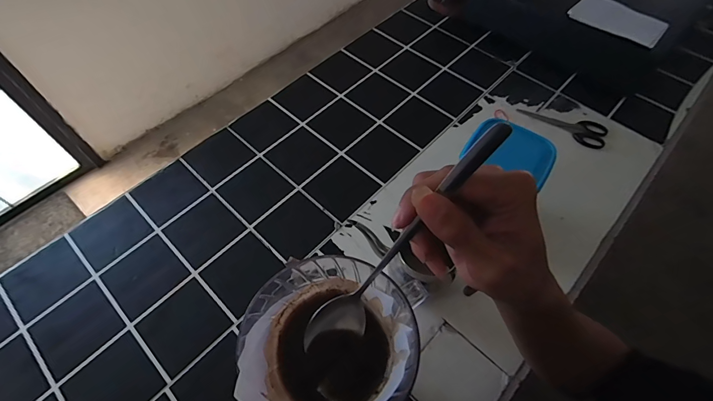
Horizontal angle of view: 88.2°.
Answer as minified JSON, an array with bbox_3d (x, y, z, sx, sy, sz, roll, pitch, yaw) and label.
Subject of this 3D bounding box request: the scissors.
[{"bbox_3d":[0.365,-0.136,0.654,0.147,0.006,0.058,25,62,15],"label":"scissors"}]

